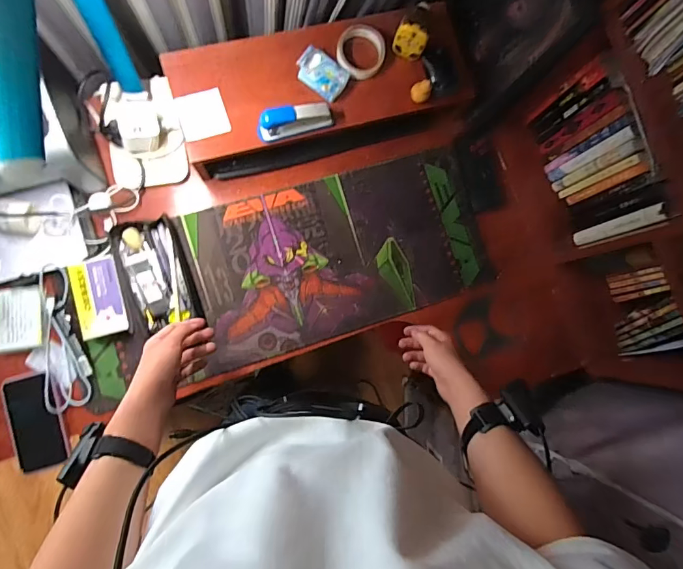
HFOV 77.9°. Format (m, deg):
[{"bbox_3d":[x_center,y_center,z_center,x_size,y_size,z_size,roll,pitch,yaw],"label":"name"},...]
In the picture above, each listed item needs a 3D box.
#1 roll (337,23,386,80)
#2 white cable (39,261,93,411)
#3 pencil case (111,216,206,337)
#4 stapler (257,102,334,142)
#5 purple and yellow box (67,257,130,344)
[{"bbox_3d":[0.034,-0.410,0.752,0.084,0.023,0.101,17,82,-5],"label":"roll"},{"bbox_3d":[-0.480,0.091,0.717,0.066,0.021,0.243,-10,85,-8],"label":"white cable"},{"bbox_3d":[-0.330,-0.015,0.746,0.115,0.041,0.183,-19,87,-9],"label":"pencil case"},{"bbox_3d":[-0.077,-0.273,0.708,0.124,0.058,0.030,-17,86,-9],"label":"stapler"},{"bbox_3d":[-0.414,0.023,0.727,0.075,0.021,0.130,-14,86,-9],"label":"purple and yellow box"}]

